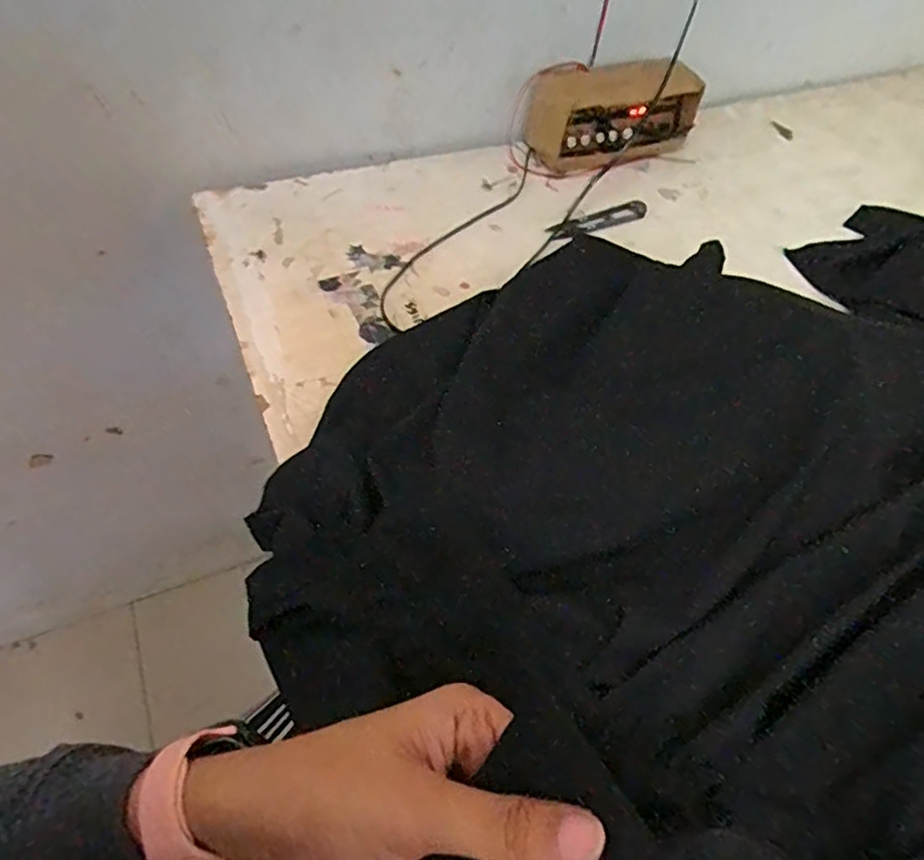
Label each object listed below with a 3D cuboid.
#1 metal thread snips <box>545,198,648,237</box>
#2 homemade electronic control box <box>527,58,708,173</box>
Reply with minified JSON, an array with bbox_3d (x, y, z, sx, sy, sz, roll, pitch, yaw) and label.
[{"bbox_3d":[0.142,-0.216,0.652,0.117,0.008,0.024,-22,58,-20],"label":"metal thread snips"},{"bbox_3d":[0.171,-0.355,0.710,0.184,0.088,0.078,-16,56,-16],"label":"homemade electronic control box"}]

